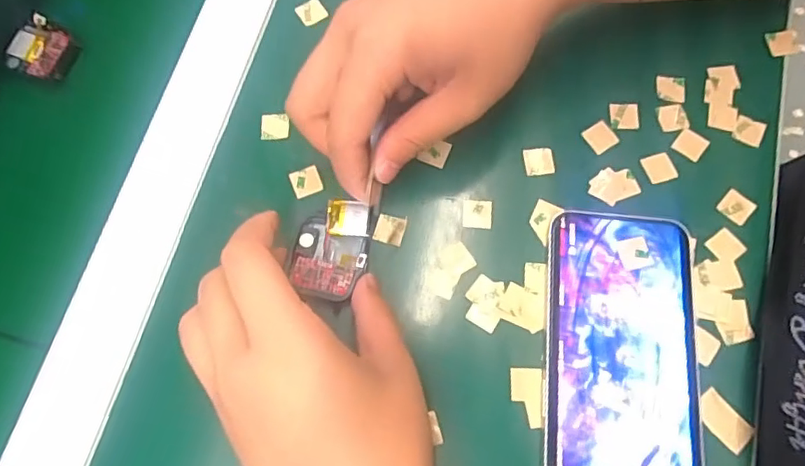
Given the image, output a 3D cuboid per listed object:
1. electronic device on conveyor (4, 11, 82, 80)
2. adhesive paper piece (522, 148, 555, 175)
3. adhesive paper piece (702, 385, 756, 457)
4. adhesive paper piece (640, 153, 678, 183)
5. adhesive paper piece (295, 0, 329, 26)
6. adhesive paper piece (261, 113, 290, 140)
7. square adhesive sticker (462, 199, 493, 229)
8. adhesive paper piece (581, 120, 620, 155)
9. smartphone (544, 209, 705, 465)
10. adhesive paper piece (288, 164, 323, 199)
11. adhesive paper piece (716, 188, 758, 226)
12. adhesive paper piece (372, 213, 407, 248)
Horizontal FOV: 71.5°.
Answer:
[{"bbox_3d":[-0.211,-0.108,0.327,0.043,0.010,0.034,26,75,10],"label":"electronic device on conveyor"},{"bbox_3d":[0.074,-0.039,0.301,0.015,0.004,0.016,-7,72,0],"label":"adhesive paper piece"},{"bbox_3d":[0.151,0.088,0.263,0.016,0.004,0.026,-42,72,-3],"label":"adhesive paper piece"},{"bbox_3d":[0.138,-0.035,0.299,0.015,0.004,0.016,-18,73,-4],"label":"adhesive paper piece"},{"bbox_3d":[-0.054,-0.132,0.334,0.015,0.004,0.015,-32,74,-8],"label":"adhesive paper piece"},{"bbox_3d":[-0.070,-0.060,0.309,0.016,0.004,0.015,3,72,3],"label":"adhesive paper piece"},{"bbox_3d":[0.039,-0.011,0.293,0.015,0.004,0.016,5,73,4],"label":"square adhesive sticker"},{"bbox_3d":[0.109,-0.053,0.307,0.016,0.004,0.015,-35,76,-4],"label":"adhesive paper piece"},{"bbox_3d":[0.105,0.060,0.266,0.072,0.009,0.143,5,73,4],"label":"smartphone"},{"bbox_3d":[-0.052,-0.028,0.300,0.016,0.004,0.016,-20,73,-4],"label":"adhesive paper piece"},{"bbox_3d":[0.175,-0.014,0.292,0.016,0.004,0.015,42,78,13],"label":"adhesive paper piece"},{"bbox_3d":[-0.006,-0.002,0.292,0.015,0.004,0.016,15,73,7],"label":"adhesive paper piece"}]

